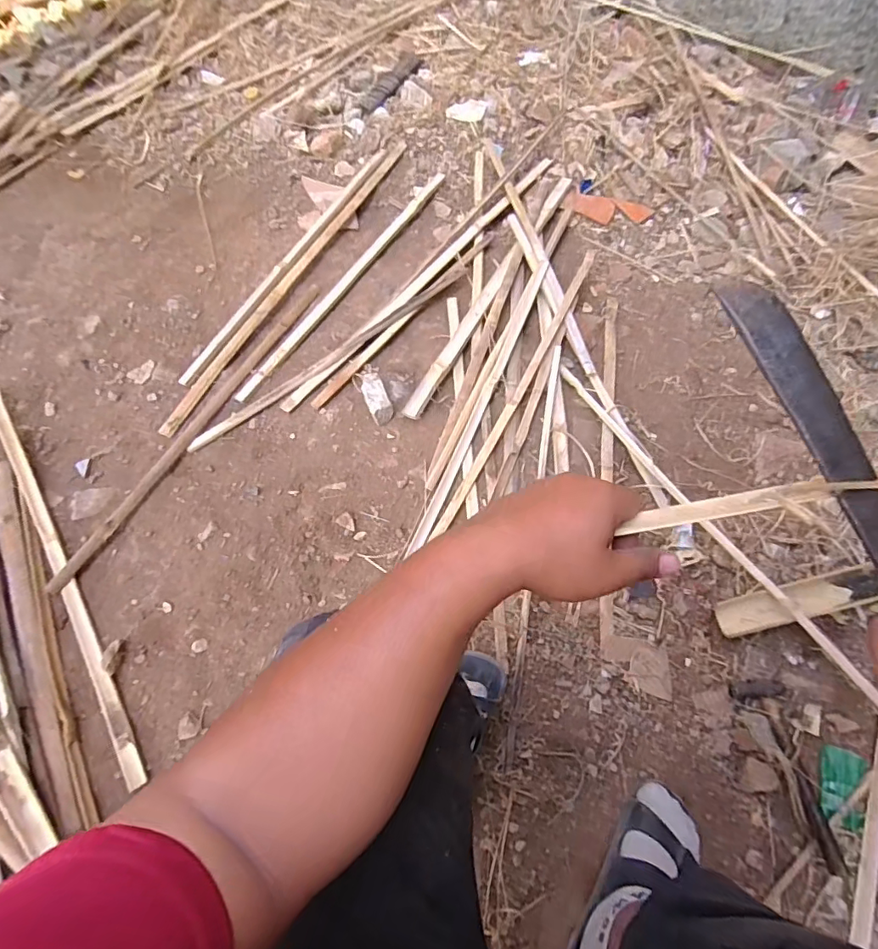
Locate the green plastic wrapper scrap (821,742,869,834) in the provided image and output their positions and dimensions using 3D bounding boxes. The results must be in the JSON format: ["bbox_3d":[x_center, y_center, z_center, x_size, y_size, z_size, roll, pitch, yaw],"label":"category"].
[{"bbox_3d":[0.557,0.432,0.698,0.055,0.016,0.096,14,68,8],"label":"green plastic wrapper scrap"}]

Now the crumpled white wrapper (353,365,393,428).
[{"bbox_3d":[-0.120,-0.149,0.923,0.048,0.037,0.131,-21,67,-7],"label":"crumpled white wrapper"}]

